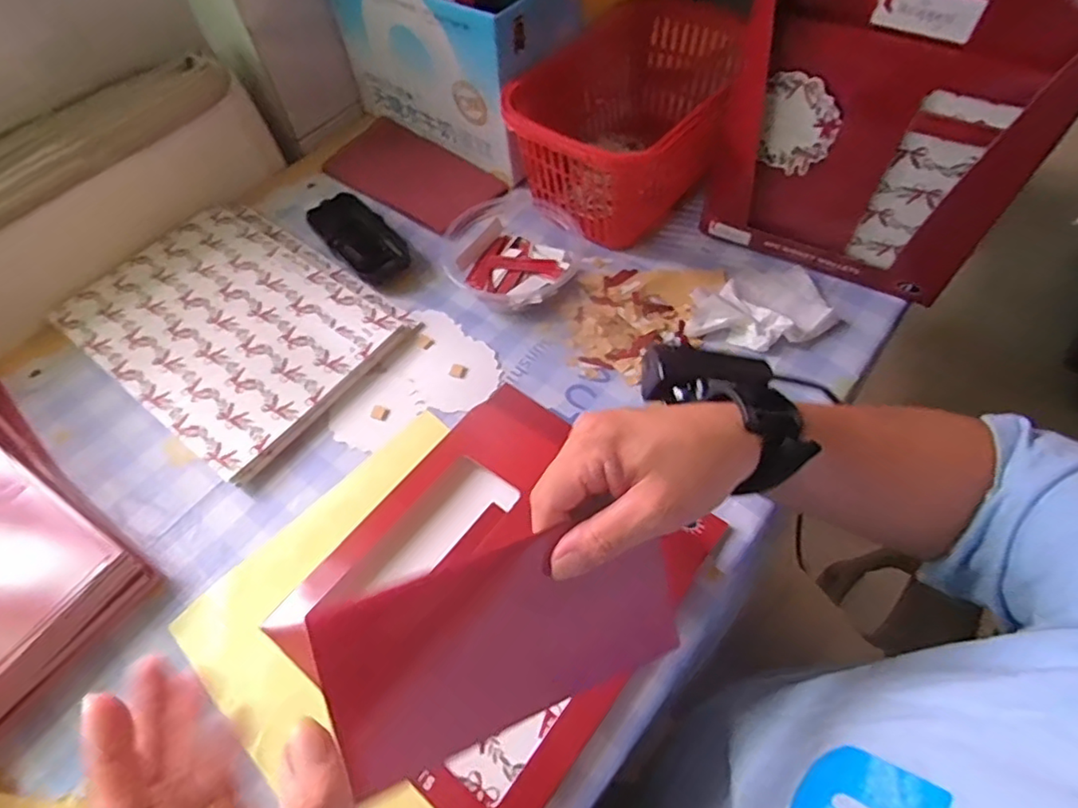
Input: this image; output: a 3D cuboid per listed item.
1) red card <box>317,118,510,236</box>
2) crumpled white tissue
[{"bbox_3d":[-0.127,-0.232,0.610,0.176,0.009,0.096,33,66,21],"label":"red card"},{"bbox_3d":[0.179,-0.077,0.490,0.115,0.020,0.080,-27,61,-13],"label":"crumpled white tissue"}]

